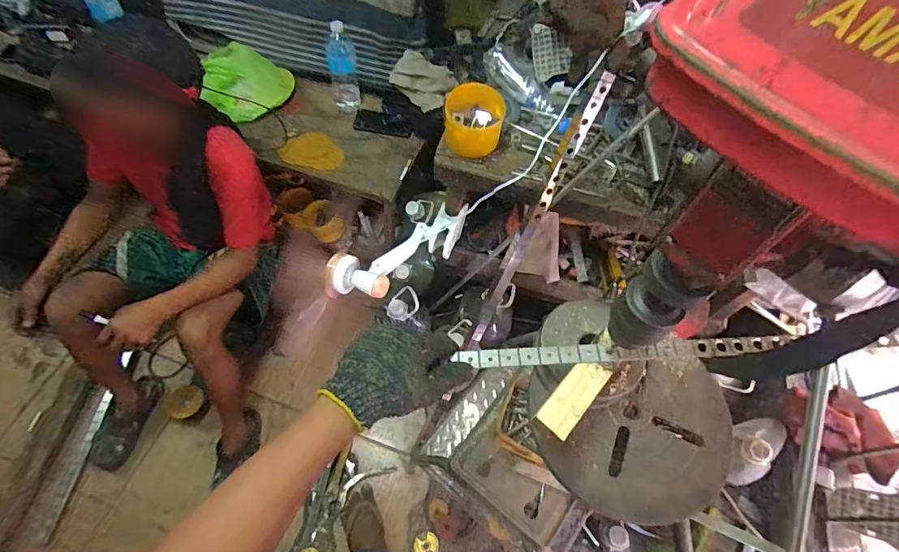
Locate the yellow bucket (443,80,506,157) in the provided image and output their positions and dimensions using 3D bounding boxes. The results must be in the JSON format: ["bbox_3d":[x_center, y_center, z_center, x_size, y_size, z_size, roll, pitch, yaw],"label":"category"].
[{"bbox_3d":[0.045,-0.305,0.904,0.120,0.082,0.109,30,63,12],"label":"yellow bucket"}]

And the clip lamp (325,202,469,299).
[{"bbox_3d":[-0.103,-0.051,1.026,0.365,0.072,0.125,-29,67,-18],"label":"clip lamp"}]

